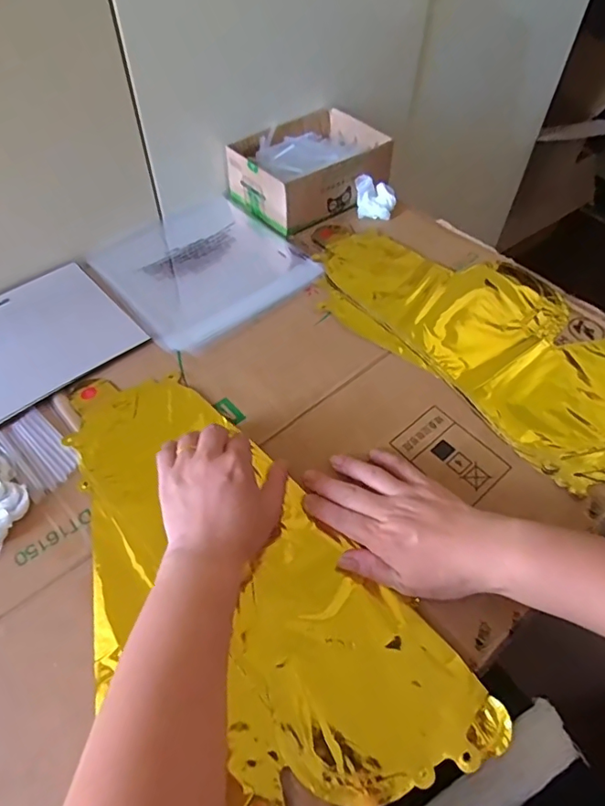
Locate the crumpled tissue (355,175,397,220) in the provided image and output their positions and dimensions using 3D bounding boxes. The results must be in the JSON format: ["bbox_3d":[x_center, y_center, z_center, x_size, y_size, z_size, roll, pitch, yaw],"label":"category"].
[{"bbox_3d":[0.095,-0.267,0.669,0.053,0.039,0.036,6,53,2],"label":"crumpled tissue"}]

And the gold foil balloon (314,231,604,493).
[{"bbox_3d":[0.207,-0.077,0.548,0.214,0.013,0.426,-38,63,-26],"label":"gold foil balloon"}]

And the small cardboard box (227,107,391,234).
[{"bbox_3d":[0.013,-0.310,0.682,0.197,0.067,0.140,-29,59,-22],"label":"small cardboard box"}]

